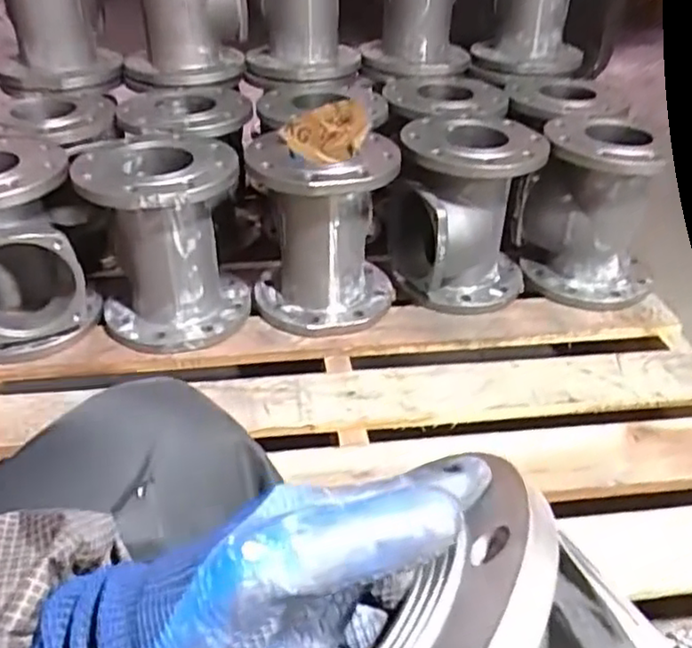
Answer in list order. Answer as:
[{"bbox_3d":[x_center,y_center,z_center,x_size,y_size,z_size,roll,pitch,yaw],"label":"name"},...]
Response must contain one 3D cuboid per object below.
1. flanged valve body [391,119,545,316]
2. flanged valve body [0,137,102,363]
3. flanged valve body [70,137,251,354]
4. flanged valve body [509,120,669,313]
[{"bbox_3d":[0.178,-0.156,1.031,0.206,0.251,0.181,8,37,9],"label":"flanged valve body"},{"bbox_3d":[-0.477,-0.103,0.947,0.192,0.253,0.185,-9,37,-14],"label":"flanged valve body"},{"bbox_3d":[-0.251,-0.108,0.961,0.202,0.253,0.177,-10,38,-15],"label":"flanged valve body"},{"bbox_3d":[0.378,-0.168,1.051,0.163,0.259,0.181,-15,39,-21],"label":"flanged valve body"}]

